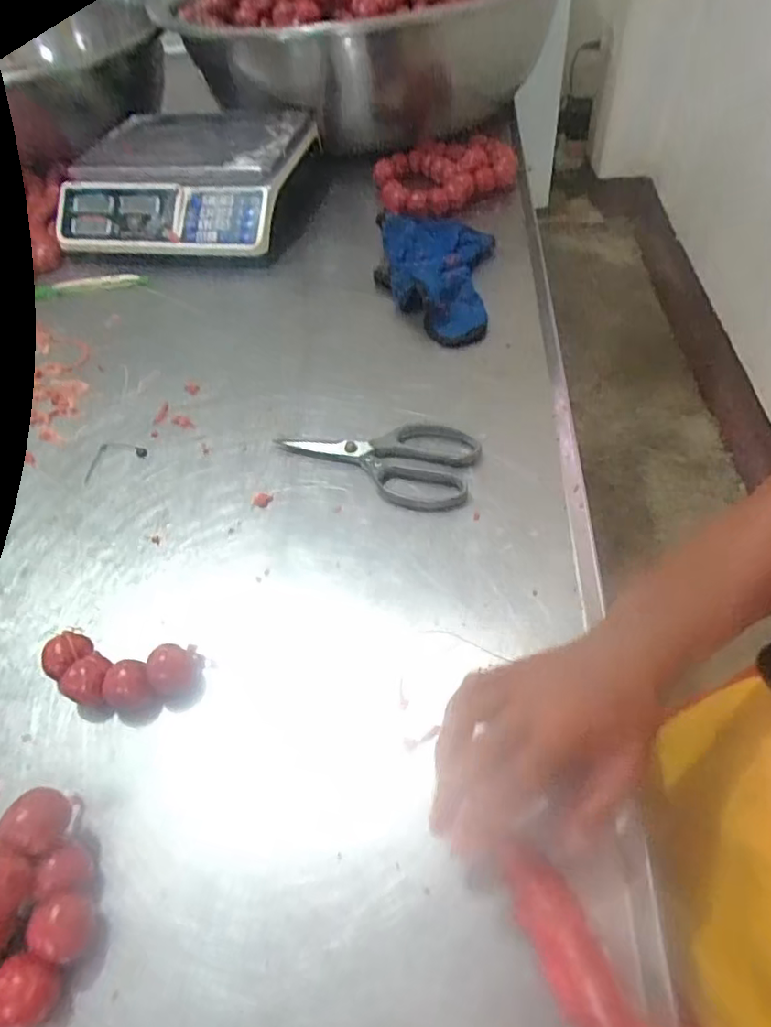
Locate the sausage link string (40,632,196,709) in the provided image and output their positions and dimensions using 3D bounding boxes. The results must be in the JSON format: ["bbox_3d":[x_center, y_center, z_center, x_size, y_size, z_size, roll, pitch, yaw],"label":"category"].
[{"bbox_3d":[-0.205,0.122,0.465,0.117,0.032,0.050,7,53,11],"label":"sausage link string"}]

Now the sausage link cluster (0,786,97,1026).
[{"bbox_3d":[-0.219,0.245,0.360,0.086,0.047,0.125,24,58,22],"label":"sausage link cluster"}]

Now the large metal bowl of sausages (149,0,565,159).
[{"bbox_3d":[0.025,-0.876,1.066,0.532,0.271,0.635,12,54,15],"label":"large metal bowl of sausages"}]

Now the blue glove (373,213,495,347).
[{"bbox_3d":[0.060,-0.319,0.774,0.153,0.044,0.280,1,52,6],"label":"blue glove"}]

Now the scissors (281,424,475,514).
[{"bbox_3d":[-0.011,-0.054,0.596,0.194,0.009,0.106,7,53,11],"label":"scissors"}]

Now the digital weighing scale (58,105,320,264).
[{"bbox_3d":[-0.290,-0.503,0.925,0.333,0.121,0.333,-2,52,4],"label":"digital weighing scale"}]

